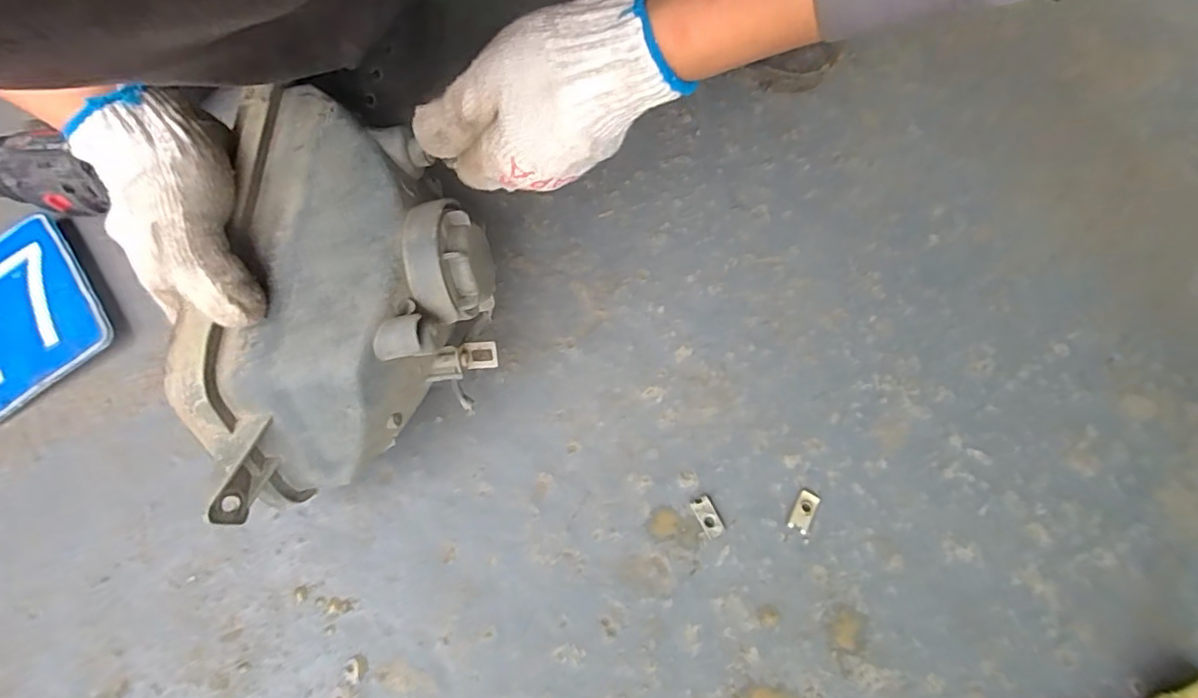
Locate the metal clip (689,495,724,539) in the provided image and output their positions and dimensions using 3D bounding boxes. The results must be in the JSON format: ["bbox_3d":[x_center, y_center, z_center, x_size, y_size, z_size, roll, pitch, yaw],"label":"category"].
[{"bbox_3d":[0.065,0.101,0.325,0.012,0.005,0.023,-25,70,-9],"label":"metal clip"}]

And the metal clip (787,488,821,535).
[{"bbox_3d":[0.123,0.097,0.326,0.012,0.004,0.025,27,71,11],"label":"metal clip"}]

